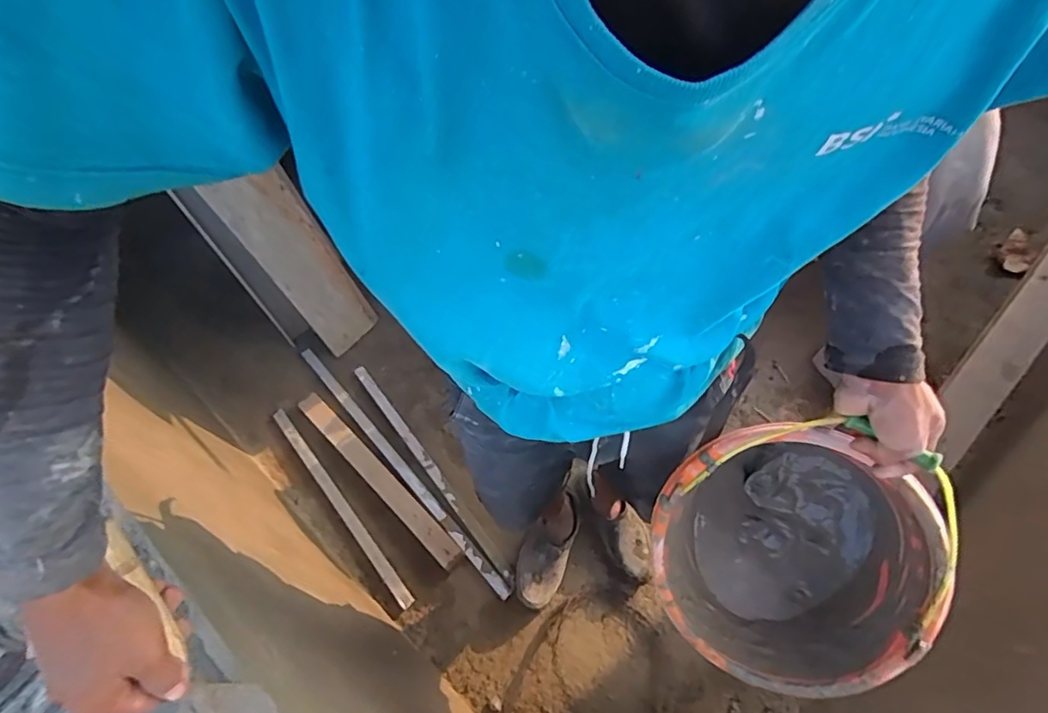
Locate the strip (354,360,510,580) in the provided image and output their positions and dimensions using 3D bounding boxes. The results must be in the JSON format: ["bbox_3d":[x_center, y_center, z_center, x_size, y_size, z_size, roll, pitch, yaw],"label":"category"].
[{"bbox_3d":[-0.246,0.272,1.446,0.032,0.013,0.694,-36,66,-14],"label":"strip"}]

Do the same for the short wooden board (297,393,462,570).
[{"bbox_3d":[-0.365,0.294,1.422,0.577,0.028,0.058,40,72,21],"label":"short wooden board"}]

